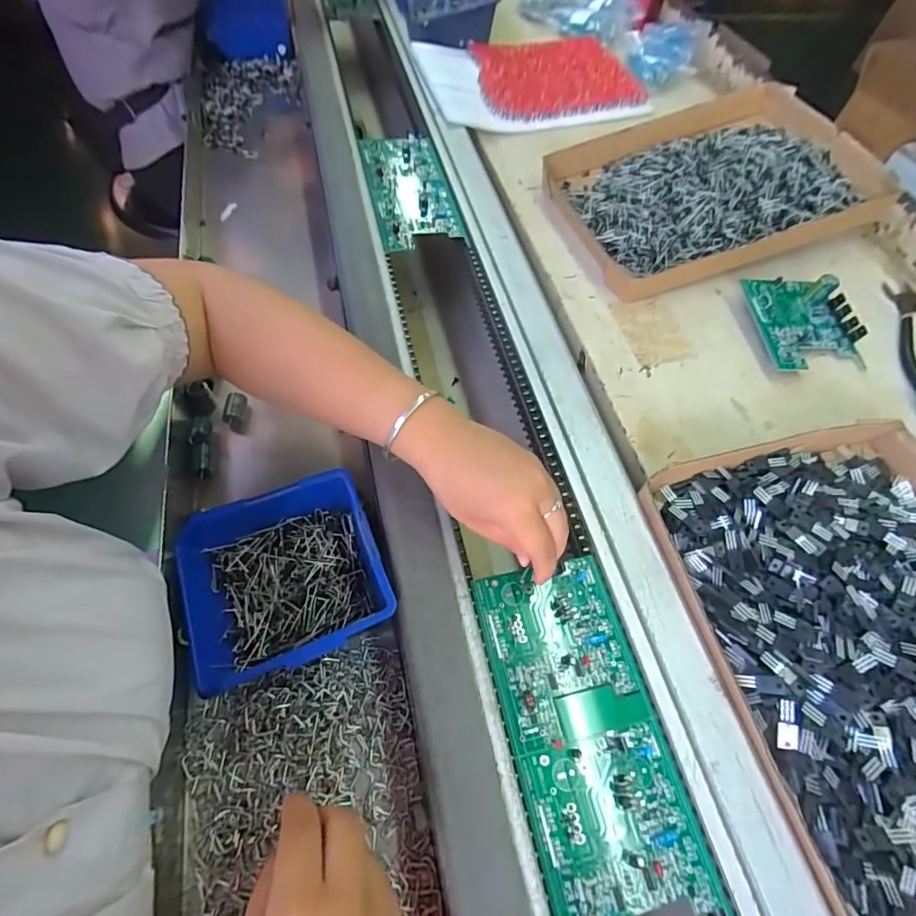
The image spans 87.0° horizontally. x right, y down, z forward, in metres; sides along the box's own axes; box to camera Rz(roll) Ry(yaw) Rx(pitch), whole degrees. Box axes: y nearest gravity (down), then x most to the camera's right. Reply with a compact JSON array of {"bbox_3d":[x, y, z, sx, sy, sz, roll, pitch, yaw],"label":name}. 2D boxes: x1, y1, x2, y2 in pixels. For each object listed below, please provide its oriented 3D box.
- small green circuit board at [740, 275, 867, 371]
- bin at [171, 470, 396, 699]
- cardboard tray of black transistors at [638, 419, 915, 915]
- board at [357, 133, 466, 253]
[{"bbox_3d":[0.335,-0.134,0.464,0.090,0.035,0.102,1,59,-4],"label":"small green circuit board"},{"bbox_3d":[-0.123,0.088,0.342,0.131,0.057,0.120,-16,62,-14],"label":"bin"},{"bbox_3d":[0.284,0.128,0.318,0.227,0.037,0.308,-9,60,-10],"label":"cardboard tray of black transistors"},{"bbox_3d":[-0.059,-0.323,0.578,0.093,0.010,0.219,-9,60,-10],"label":"board"}]

